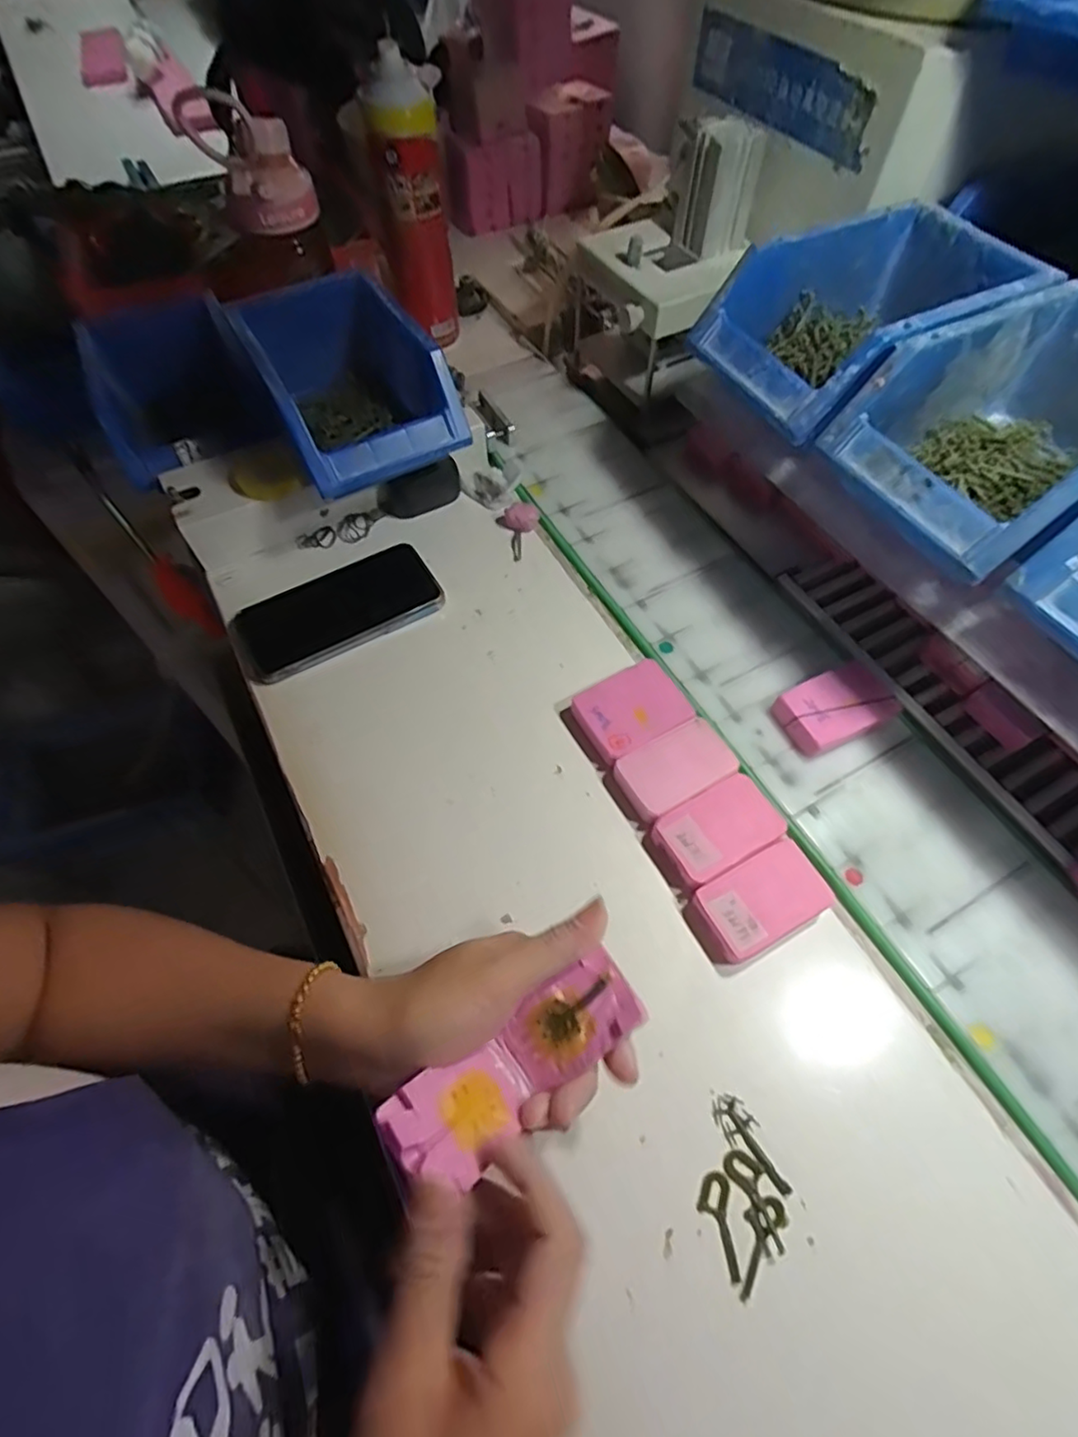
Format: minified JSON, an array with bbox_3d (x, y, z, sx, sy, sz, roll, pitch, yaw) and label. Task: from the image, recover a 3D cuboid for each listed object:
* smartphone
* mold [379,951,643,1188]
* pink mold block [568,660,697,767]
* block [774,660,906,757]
[{"bbox_3d":[-0.154,-0.082,0.472,0.152,0.012,0.077,-27,64,-15],"label":"smartphone"},{"bbox_3d":[-0.006,0.153,0.275,0.113,0.049,0.039,-31,65,-15],"label":"mold"},{"bbox_3d":[0.061,-0.005,0.420,0.070,0.015,0.056,-28,64,-13],"label":"pink mold block"},{"bbox_3d":[0.198,-0.007,0.412,0.074,0.019,0.045,-22,62,-13],"label":"block"}]

